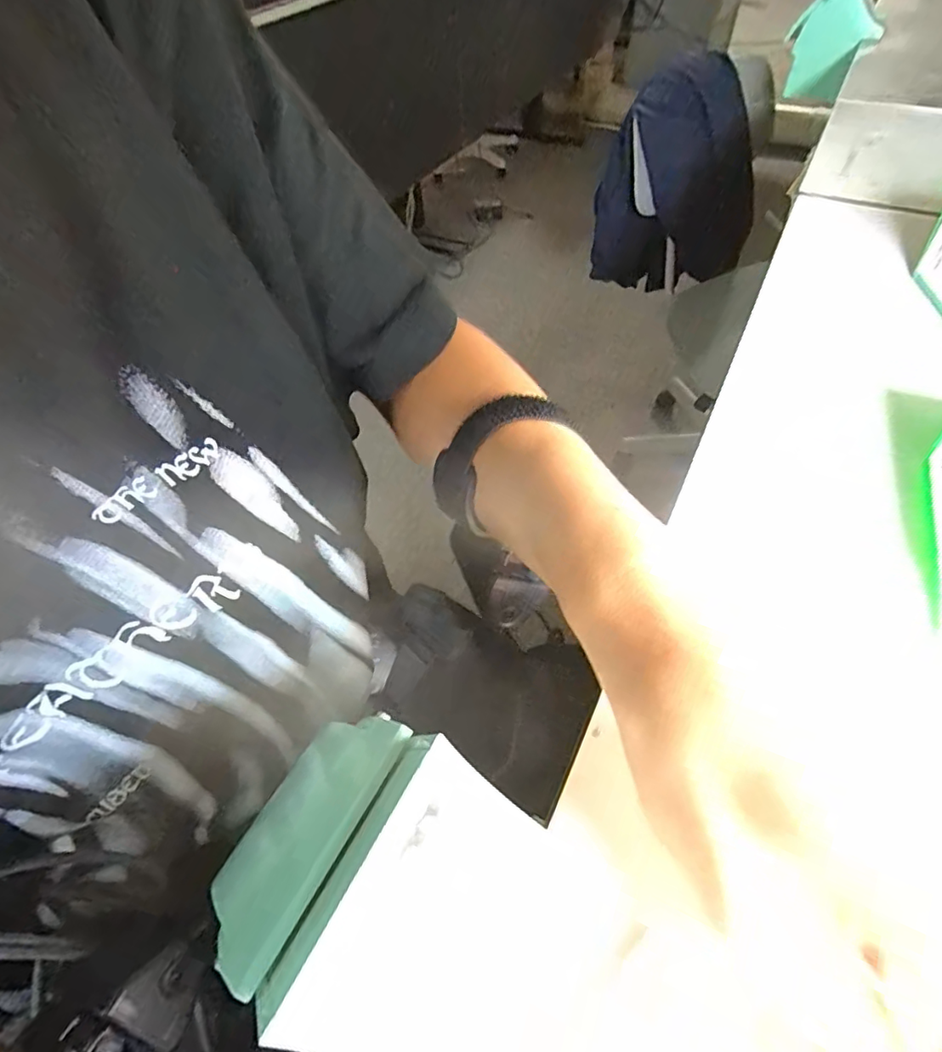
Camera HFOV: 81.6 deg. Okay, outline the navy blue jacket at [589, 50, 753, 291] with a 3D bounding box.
[{"bbox_3d":[0.391,-0.628,1.050,0.282,0.372,0.194,6,52,8],"label":"navy blue jacket"}]

